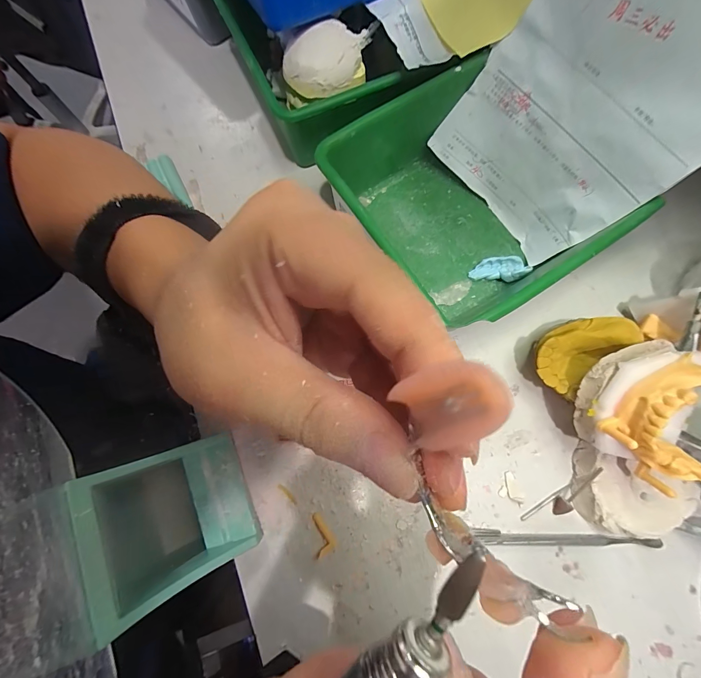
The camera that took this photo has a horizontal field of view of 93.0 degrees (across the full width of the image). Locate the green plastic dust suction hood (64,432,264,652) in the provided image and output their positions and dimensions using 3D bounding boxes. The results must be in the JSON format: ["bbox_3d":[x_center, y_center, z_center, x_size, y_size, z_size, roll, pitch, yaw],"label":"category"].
[{"bbox_3d":[-0.100,0.104,0.196,0.064,0.072,0.080,-19,78,-5],"label":"green plastic dust suction hood"}]

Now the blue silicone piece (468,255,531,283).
[{"bbox_3d":[0.116,-0.053,0.259,0.044,0.012,0.018,-2,79,-1],"label":"blue silicone piece"}]

